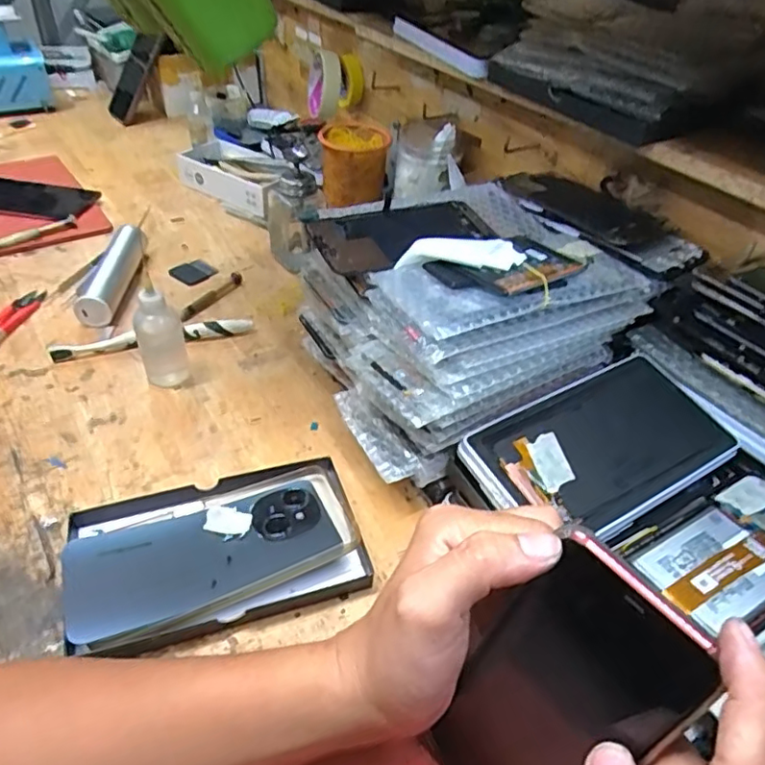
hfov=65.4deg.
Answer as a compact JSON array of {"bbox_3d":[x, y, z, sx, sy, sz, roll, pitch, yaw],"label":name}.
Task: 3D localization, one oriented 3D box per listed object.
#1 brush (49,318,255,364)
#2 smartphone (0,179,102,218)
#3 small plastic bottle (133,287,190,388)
[{"bbox_3d":[-0.210,-0.042,0.553,0.175,0.015,0.017,-10,43,-16],"label":"brush"},{"bbox_3d":[-0.451,-0.235,0.750,0.176,0.016,0.085,7,43,5],"label":"smartphone"},{"bbox_3d":[-0.189,-0.040,0.503,0.036,0.091,0.030,-15,45,-21],"label":"small plastic bottle"}]

